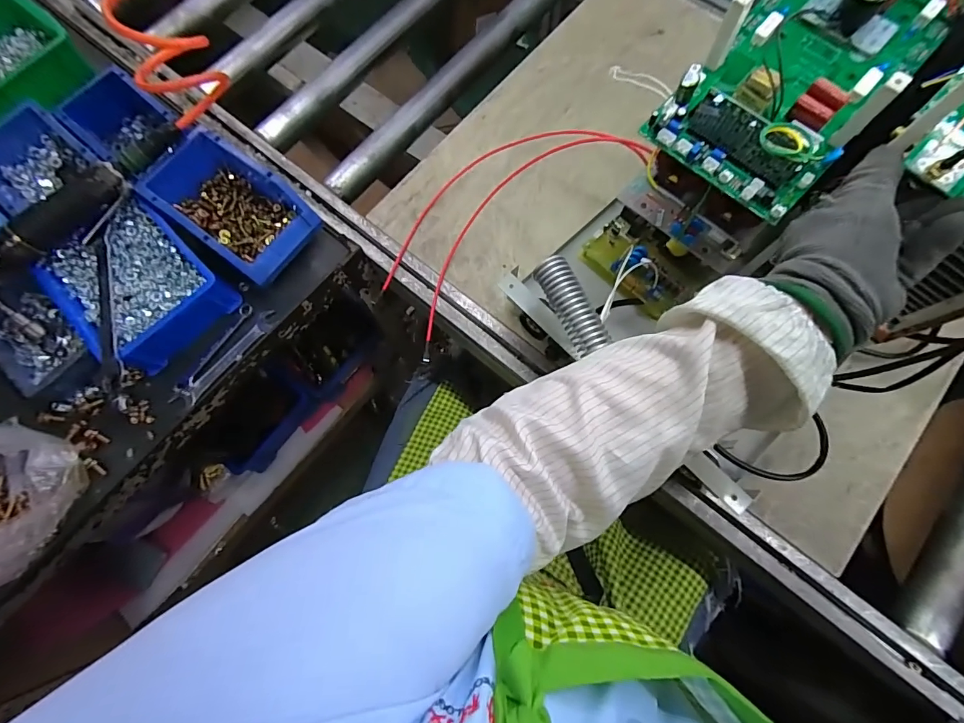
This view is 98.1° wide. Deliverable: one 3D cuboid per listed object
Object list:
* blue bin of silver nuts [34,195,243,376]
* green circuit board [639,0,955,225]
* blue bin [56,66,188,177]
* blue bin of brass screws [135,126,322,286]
[{"bbox_3d":[-0.403,-0.088,0.499,0.172,0.061,0.144,42,79,11],"label":"blue bin of silver nuts"},{"bbox_3d":[0.241,-0.219,0.312,0.126,0.054,0.216,43,79,11],"label":"green circuit board"},{"bbox_3d":[-0.448,-0.296,0.549,0.183,0.074,0.090,37,78,10],"label":"blue bin"},{"bbox_3d":[-0.308,-0.185,0.525,0.173,0.082,0.114,34,77,9],"label":"blue bin of brass screws"}]

